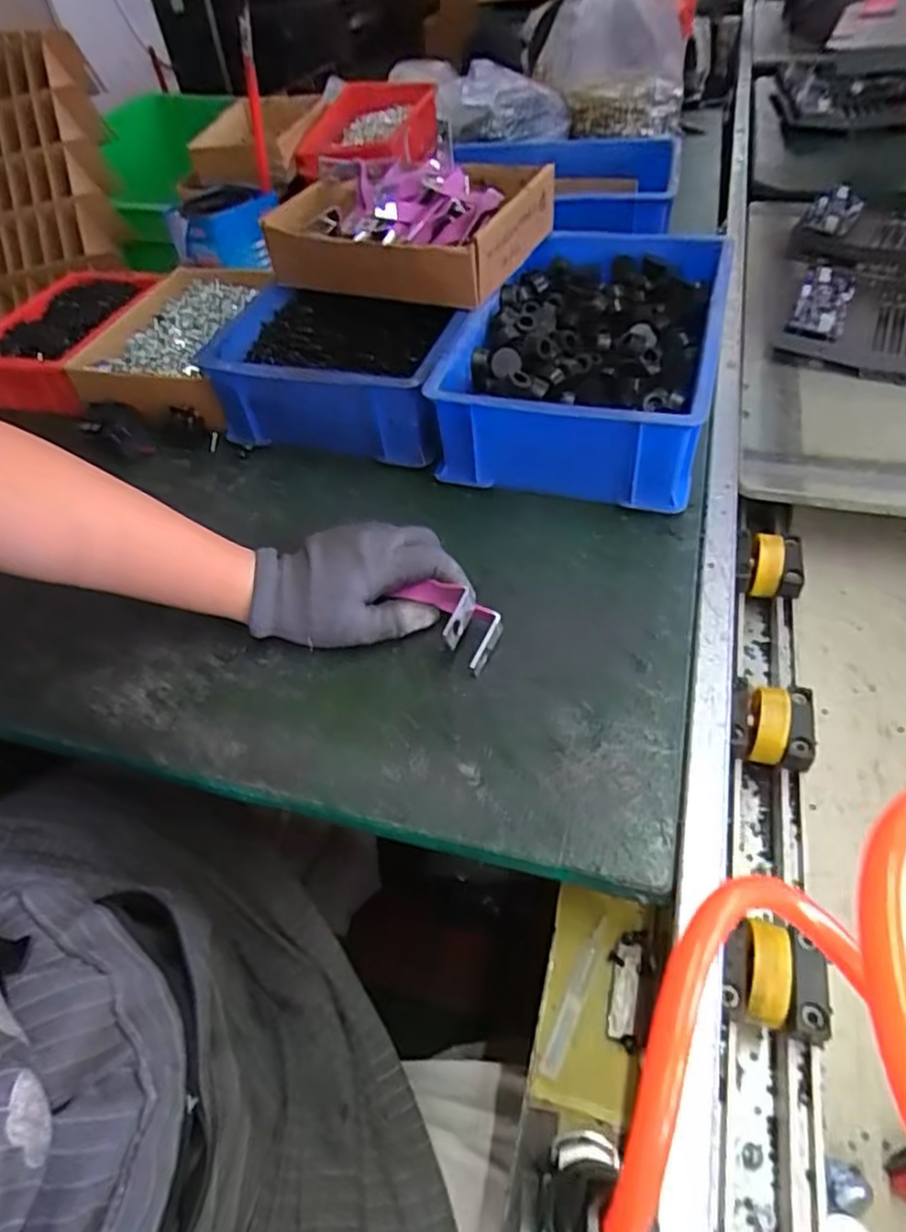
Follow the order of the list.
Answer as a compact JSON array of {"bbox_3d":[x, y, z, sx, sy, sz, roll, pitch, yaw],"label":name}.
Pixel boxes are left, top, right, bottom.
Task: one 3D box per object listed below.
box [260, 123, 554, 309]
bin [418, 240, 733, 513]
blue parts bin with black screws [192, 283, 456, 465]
[{"bbox_3d":[-0.035,-0.362,0.623,0.223,0.067,0.185,16,52,21],"label":"box"},{"bbox_3d":[0.117,-0.222,0.586,0.196,0.087,0.295,11,52,15],"label":"bin"},{"bbox_3d":[-0.095,-0.219,0.601,0.211,0.079,0.163,10,50,16],"label":"blue parts bin with black screws"}]

